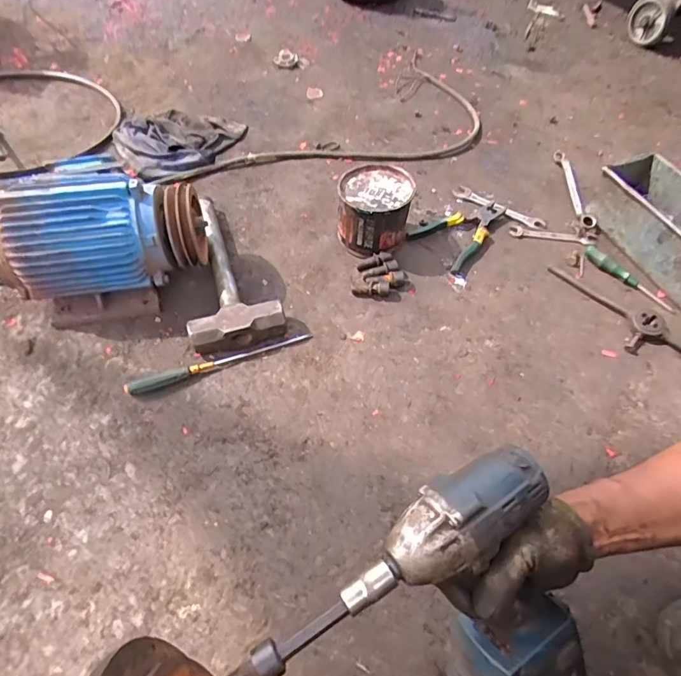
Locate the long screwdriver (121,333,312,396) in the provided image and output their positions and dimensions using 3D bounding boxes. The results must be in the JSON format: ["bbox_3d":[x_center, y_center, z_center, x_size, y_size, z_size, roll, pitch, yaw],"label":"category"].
[{"bbox_3d":[-0.169,0.032,0.661,0.260,0.019,0.019,-19,58,-14],"label":"long screwdriver"}]

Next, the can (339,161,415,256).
[{"bbox_3d":[0.055,-0.213,0.775,0.115,0.102,0.122,1,56,-2],"label":"can"}]

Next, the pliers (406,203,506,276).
[{"bbox_3d":[0.200,-0.192,0.818,0.113,0.026,0.187,32,60,18],"label":"pliers"}]

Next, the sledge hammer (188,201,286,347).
[{"bbox_3d":[-0.191,-0.120,0.748,0.135,0.048,0.315,-14,57,-12],"label":"sledge hammer"}]

